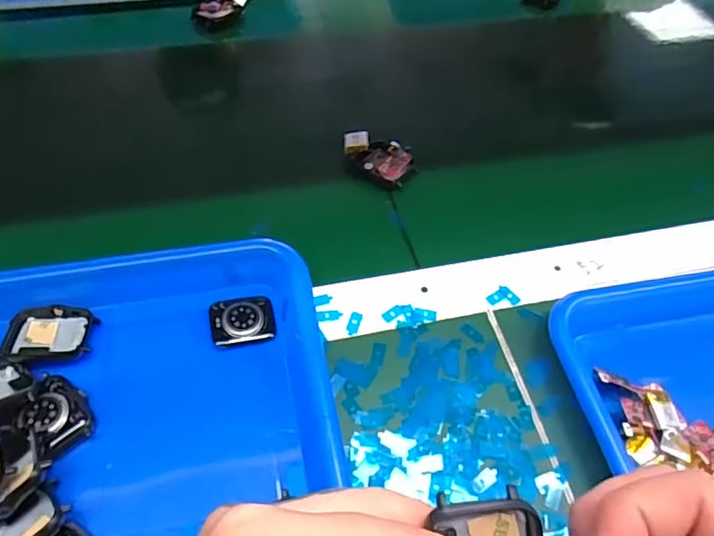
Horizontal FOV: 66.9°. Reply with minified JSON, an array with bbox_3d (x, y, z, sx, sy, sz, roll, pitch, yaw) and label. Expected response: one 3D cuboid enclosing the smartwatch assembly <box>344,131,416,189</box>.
[{"bbox_3d":[0.016,-0.086,0.431,0.057,0.016,0.043,14,56,6],"label":"smartwatch assembly"}]

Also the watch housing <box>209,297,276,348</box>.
[{"bbox_3d":[-0.070,0.032,0.333,0.038,0.009,0.029,-9,56,-9],"label":"watch housing"}]

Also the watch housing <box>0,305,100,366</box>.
[{"bbox_3d":[-0.179,0.038,0.317,0.044,0.013,0.038,6,55,1],"label":"watch housing"}]

